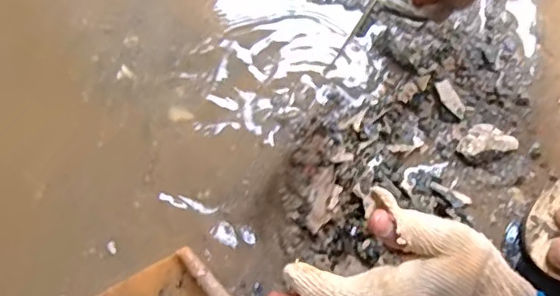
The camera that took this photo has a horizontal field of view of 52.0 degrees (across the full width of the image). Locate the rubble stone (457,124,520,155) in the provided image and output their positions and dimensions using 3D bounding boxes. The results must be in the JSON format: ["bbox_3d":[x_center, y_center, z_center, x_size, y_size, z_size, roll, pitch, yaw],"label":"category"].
[{"bbox_3d":[0.174,-0.008,0.483,0.051,0.010,0.026,-7,77,-3],"label":"rubble stone"}]

